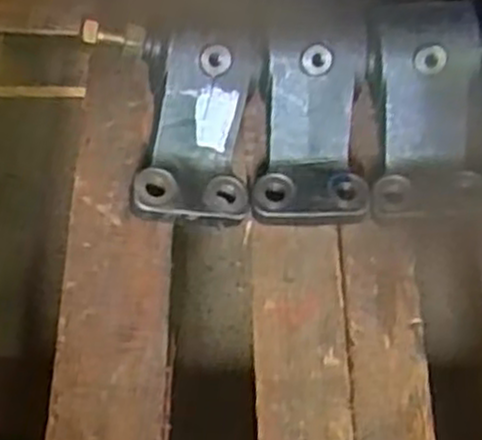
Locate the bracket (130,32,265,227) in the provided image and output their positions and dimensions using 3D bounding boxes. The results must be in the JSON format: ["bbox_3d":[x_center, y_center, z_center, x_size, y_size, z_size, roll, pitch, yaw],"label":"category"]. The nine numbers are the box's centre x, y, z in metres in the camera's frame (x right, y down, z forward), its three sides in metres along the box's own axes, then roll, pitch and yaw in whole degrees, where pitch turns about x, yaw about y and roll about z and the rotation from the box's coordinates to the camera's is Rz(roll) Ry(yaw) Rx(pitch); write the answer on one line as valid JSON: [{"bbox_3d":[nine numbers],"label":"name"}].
[{"bbox_3d":[-0.031,-0.065,0.540,0.080,0.083,0.113,6,65,0],"label":"bracket"}]

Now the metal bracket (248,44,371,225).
[{"bbox_3d":[0.048,-0.058,0.541,0.084,0.081,0.101,-5,65,-5],"label":"metal bracket"}]

